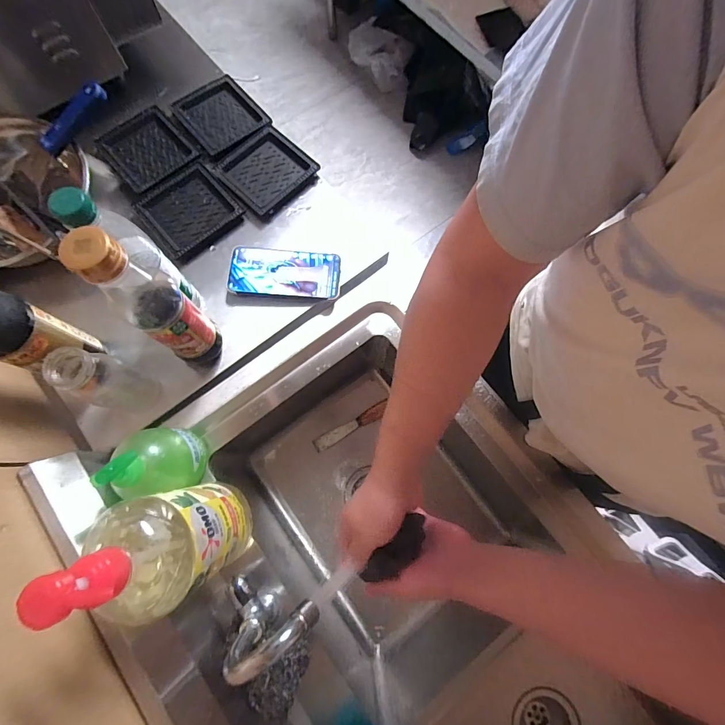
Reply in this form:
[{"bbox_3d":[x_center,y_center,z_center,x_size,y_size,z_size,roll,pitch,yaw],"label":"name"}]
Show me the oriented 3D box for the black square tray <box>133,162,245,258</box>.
[{"bbox_3d":[-0.277,-0.243,0.583,0.129,0.020,0.129,-39,79,-11],"label":"black square tray"}]

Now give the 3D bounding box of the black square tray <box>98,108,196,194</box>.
[{"bbox_3d":[-0.358,-0.357,0.608,0.119,0.015,0.139,-39,79,-11],"label":"black square tray"}]

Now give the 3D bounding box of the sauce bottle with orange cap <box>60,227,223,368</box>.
[{"bbox_3d":[-0.219,-0.057,0.419,0.056,0.258,0.057,-31,78,-10],"label":"sauce bottle with orange cap"}]

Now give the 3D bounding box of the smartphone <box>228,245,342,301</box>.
[{"bbox_3d":[-0.117,-0.135,0.553,0.163,0.009,0.075,5,77,0],"label":"smartphone"}]

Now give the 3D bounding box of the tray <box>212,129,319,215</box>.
[{"bbox_3d":[-0.159,-0.323,0.610,0.126,0.013,0.128,-44,80,-12],"label":"tray"}]

